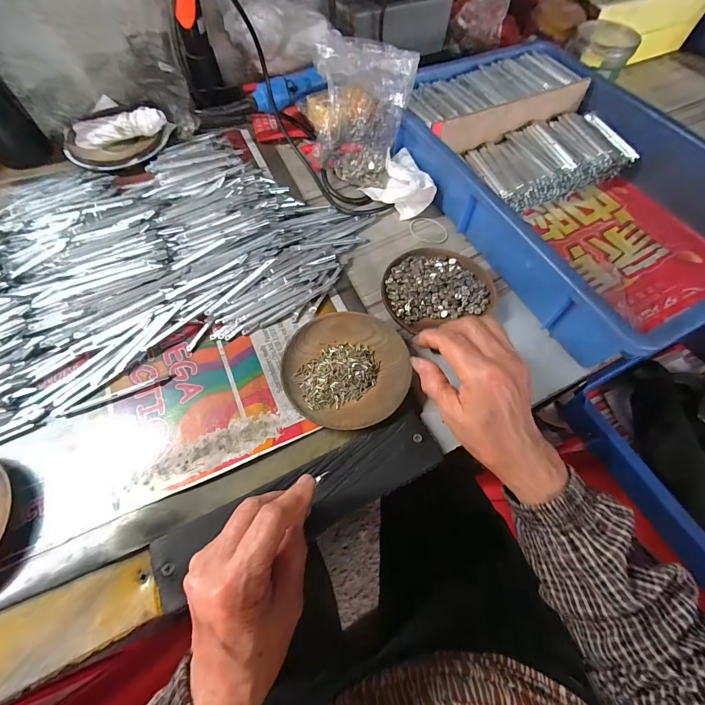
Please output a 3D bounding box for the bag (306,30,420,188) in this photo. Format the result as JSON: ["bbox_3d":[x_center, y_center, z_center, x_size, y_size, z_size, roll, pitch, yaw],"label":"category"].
[{"bbox_3d":[0.006,-0.288,0.419,0.117,0.127,0.100,-2,62,-3],"label":"bag"}]

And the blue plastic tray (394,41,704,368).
[{"bbox_3d":[0.251,-0.212,0.416,0.302,0.087,0.432,-25,66,-14],"label":"blue plastic tray"}]

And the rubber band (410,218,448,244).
[{"bbox_3d":[0.094,-0.150,0.424,0.049,0.004,0.034,35,69,12],"label":"rubber band"}]

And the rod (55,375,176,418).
[{"bbox_3d":[-0.211,0.039,0.312,0.096,0.004,0.008,-21,69,-12],"label":"rod"}]

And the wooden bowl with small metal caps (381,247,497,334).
[{"bbox_3d":[0.088,-0.072,0.367,0.114,0.030,0.096,-12,67,-8],"label":"wooden bowl with small metal caps"}]

